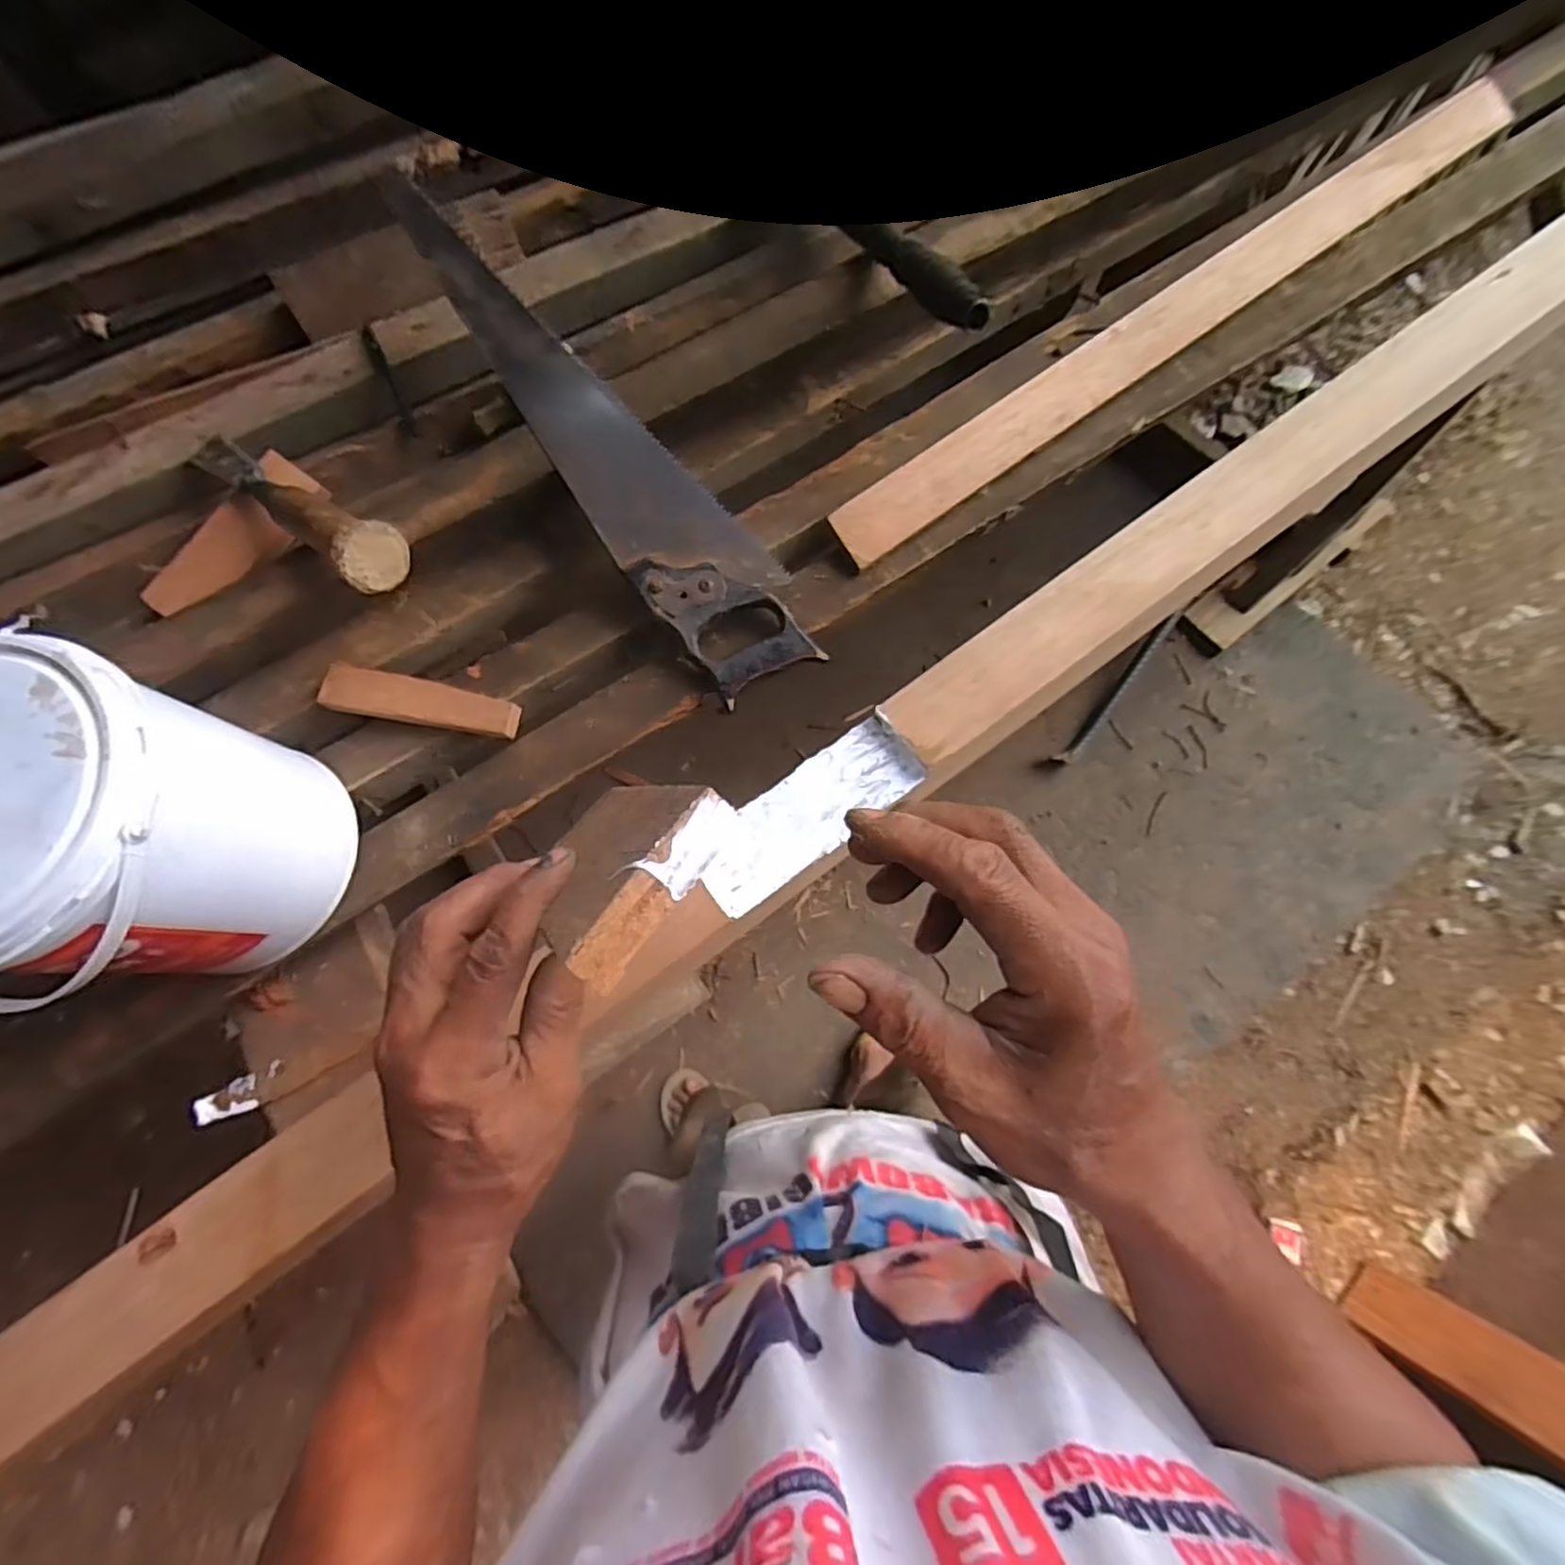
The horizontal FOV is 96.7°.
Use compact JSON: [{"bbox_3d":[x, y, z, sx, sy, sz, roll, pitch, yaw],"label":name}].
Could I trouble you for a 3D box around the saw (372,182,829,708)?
[{"bbox_3d":[-0.138,-0.263,0.549,0.102,0.020,0.441,-40,96,-11],"label":"saw"}]

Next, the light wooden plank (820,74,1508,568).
[{"bbox_3d":[0.356,-0.420,0.624,0.757,0.022,0.053,-36,91,-6],"label":"light wooden plank"}]

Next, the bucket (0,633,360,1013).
[{"bbox_3d":[-0.421,0.035,0.435,0.183,0.185,0.189,18,74,4],"label":"bucket"}]

